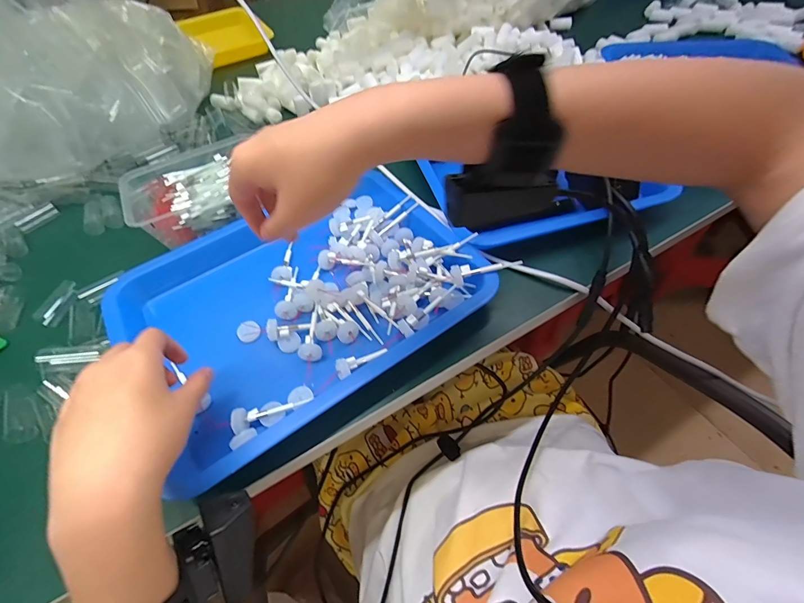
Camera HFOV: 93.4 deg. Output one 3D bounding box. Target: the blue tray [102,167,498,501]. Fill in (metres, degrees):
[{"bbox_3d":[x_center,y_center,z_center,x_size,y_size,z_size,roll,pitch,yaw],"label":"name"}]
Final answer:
[{"bbox_3d":[-0.100,-0.013,0.392,0.311,0.043,0.263,-32,57,-18],"label":"blue tray"}]

